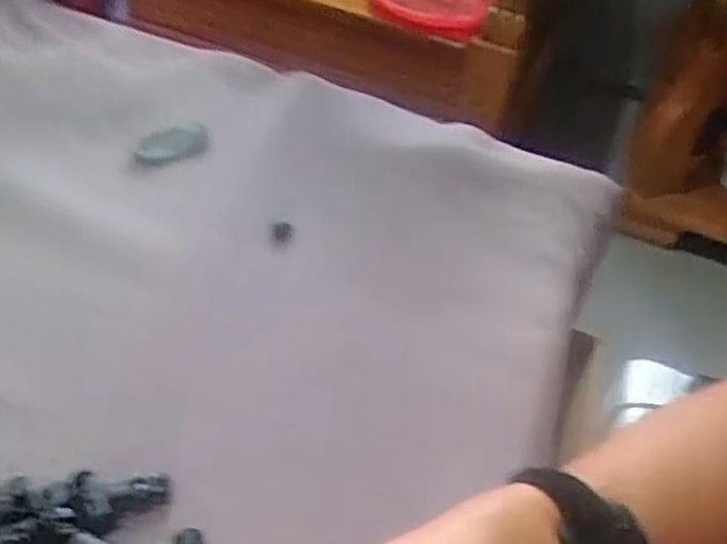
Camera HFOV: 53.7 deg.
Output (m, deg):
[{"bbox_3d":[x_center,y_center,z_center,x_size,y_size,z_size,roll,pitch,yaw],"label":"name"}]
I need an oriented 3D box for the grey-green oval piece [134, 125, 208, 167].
[{"bbox_3d":[-0.143,-0.094,0.534,0.056,0.018,0.019,-23,50,-28],"label":"grey-green oval piece"}]

